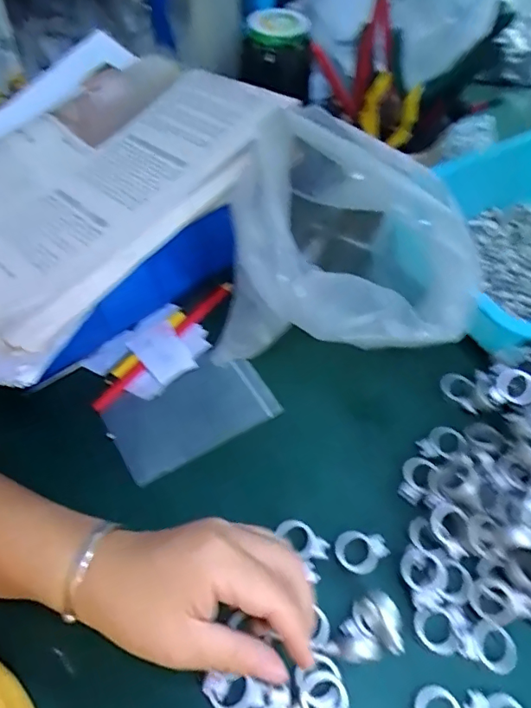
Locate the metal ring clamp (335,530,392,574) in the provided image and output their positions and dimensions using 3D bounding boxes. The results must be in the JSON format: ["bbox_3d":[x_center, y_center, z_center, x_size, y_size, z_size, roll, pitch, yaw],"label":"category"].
[{"bbox_3d":[0.065,0.132,0.346,0.035,0.004,0.028,-16,56,-12],"label":"metal ring clamp"}]

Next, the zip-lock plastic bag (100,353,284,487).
[{"bbox_3d":[-0.060,0.046,0.415,0.125,0.009,0.078,-29,59,-17],"label":"zip-lock plastic bag"}]

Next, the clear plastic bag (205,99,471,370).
[{"bbox_3d":[0.065,-0.069,0.386,0.181,0.169,0.163,24,57,16],"label":"clear plastic bag"}]

